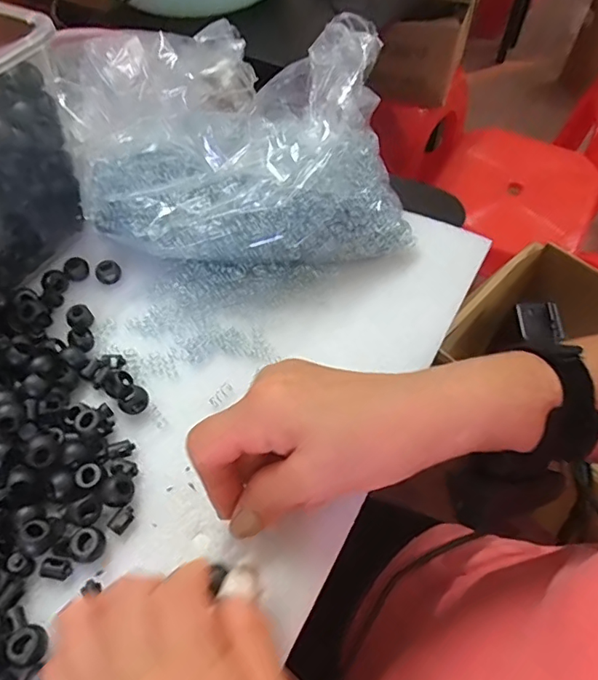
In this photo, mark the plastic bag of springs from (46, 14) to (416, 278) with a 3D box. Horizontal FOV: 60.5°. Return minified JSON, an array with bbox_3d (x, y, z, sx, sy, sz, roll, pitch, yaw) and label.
[{"bbox_3d":[-0.045,-0.133,0.363,0.225,0.118,0.150,-11,58,-9],"label":"plastic bag of springs"}]

